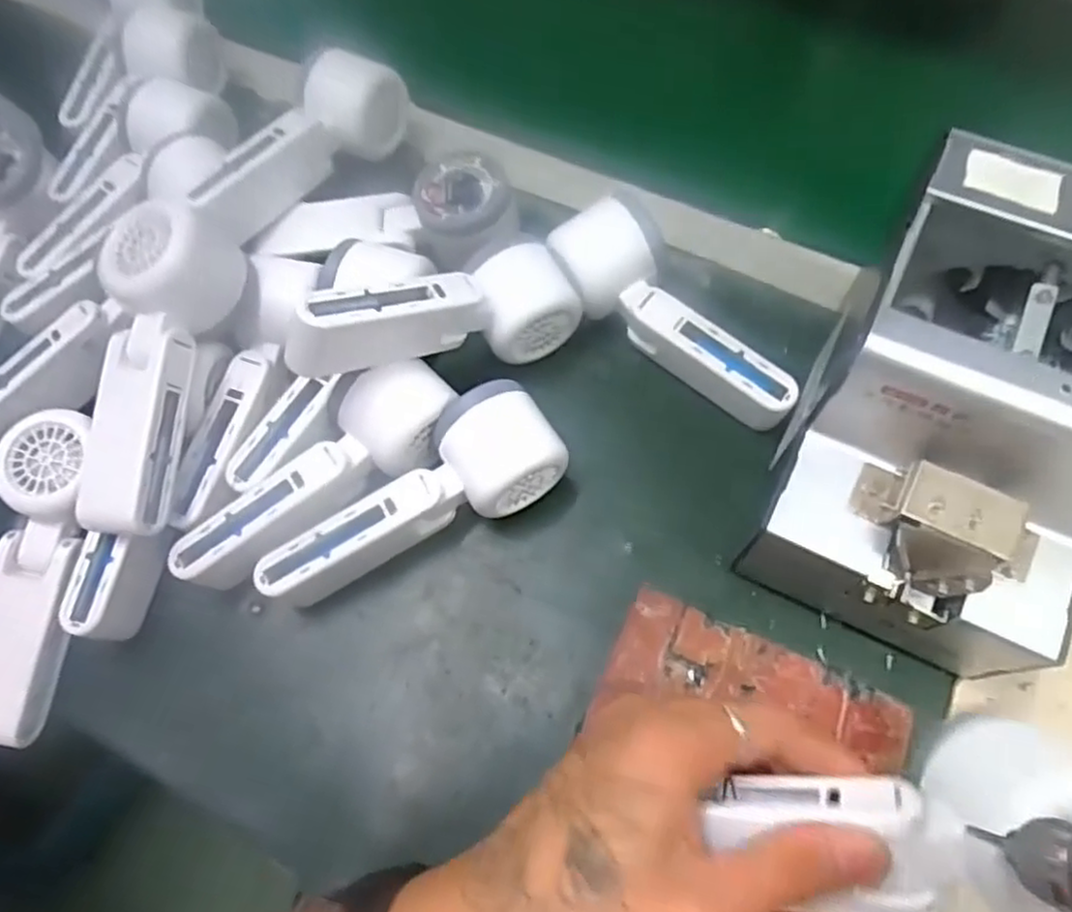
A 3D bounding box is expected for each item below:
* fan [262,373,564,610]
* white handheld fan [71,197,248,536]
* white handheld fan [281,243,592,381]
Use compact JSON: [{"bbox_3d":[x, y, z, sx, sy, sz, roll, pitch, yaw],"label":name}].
[{"bbox_3d":[-0.063,0.029,0.379,0.164,0.051,0.058,-35,69,-12],"label":"fan"},{"bbox_3d":[-0.199,-0.044,0.373,0.057,0.044,0.166,10,85,7],"label":"white handheld fan"},{"bbox_3d":[-0.054,-0.074,0.384,0.171,0.048,0.050,-17,63,-34],"label":"white handheld fan"}]

